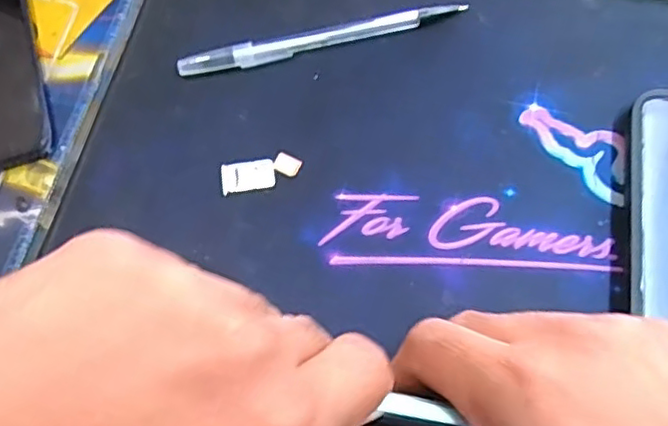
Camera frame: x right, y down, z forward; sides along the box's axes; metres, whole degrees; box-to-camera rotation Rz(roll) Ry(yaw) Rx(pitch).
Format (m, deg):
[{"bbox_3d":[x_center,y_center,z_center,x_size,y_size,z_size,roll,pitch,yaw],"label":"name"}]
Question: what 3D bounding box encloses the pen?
[{"bbox_3d":[-0.006,-0.093,0.331,0.152,0.006,0.010,-14,71,-2],"label":"pen"}]

